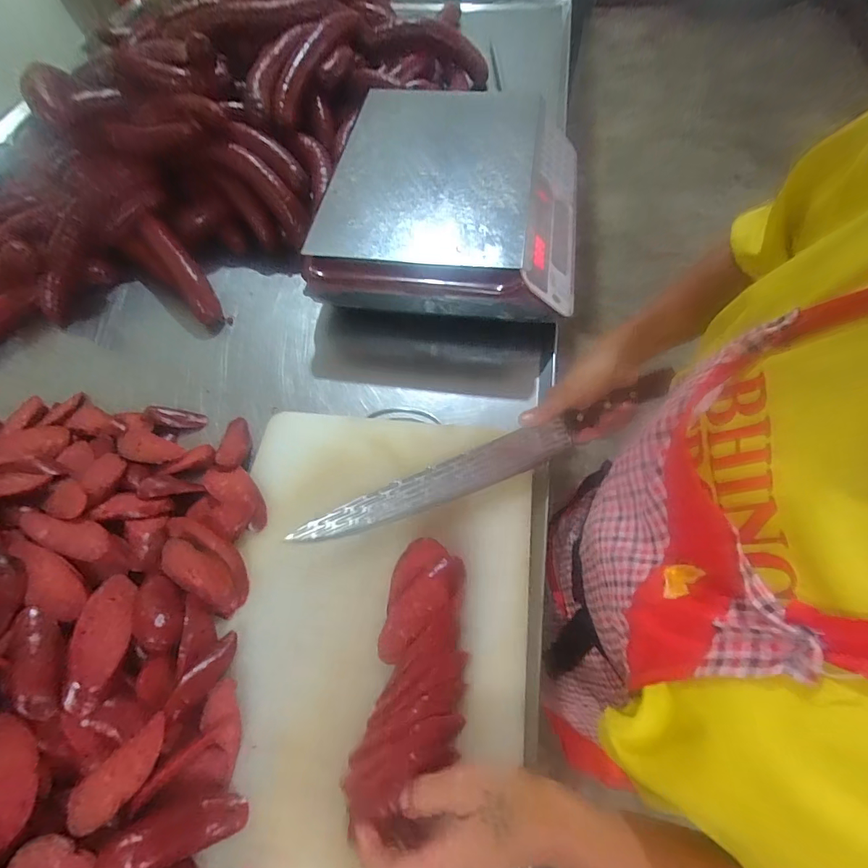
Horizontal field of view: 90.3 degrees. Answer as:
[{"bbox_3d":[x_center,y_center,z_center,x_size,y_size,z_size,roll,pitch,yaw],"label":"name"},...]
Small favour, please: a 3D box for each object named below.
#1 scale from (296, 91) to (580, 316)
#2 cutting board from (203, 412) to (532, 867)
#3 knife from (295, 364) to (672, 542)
[{"bbox_3d":[0.034,-0.325,0.579,0.315,0.088,0.354,7,64,6],"label":"scale"},{"bbox_3d":[-0.059,0.179,0.376,0.274,0.031,0.434,4,66,5],"label":"cutting board"},{"bbox_3d":[0.061,0.023,0.425,0.399,0.026,0.038,-22,66,-6],"label":"knife"}]

